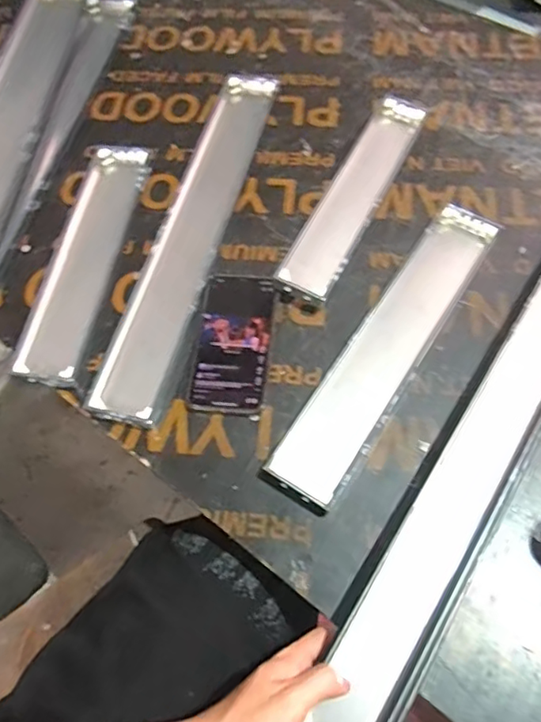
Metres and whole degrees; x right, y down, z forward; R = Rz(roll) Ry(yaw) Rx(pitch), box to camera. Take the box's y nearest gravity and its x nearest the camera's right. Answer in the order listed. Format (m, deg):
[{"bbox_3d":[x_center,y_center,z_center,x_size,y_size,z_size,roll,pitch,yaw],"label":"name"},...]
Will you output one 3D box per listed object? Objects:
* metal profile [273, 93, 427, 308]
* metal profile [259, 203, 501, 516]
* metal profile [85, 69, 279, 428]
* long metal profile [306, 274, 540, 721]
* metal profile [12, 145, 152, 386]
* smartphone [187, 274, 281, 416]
[{"bbox_3d":[0.103,-0.203,0.666,0.062,0.025,0.333,23,65,14],"label":"metal profile"},{"bbox_3d":[0.123,-0.022,0.572,0.070,0.013,0.372,30,67,17],"label":"metal profile"},{"bbox_3d":[-0.085,-0.165,0.653,0.074,0.019,0.509,13,63,10],"label":"metal profile"},{"bbox_3d":[0.218,0.038,0.513,0.068,0.018,0.635,29,68,17],"label":"long metal profile"},{"bbox_3d":[-0.203,-0.121,0.640,0.074,0.024,0.324,8,62,7],"label":"metal profile"},{"bbox_3d":[-0.036,-0.023,0.578,0.076,0.009,0.156,5,62,6],"label":"smartphone"}]

